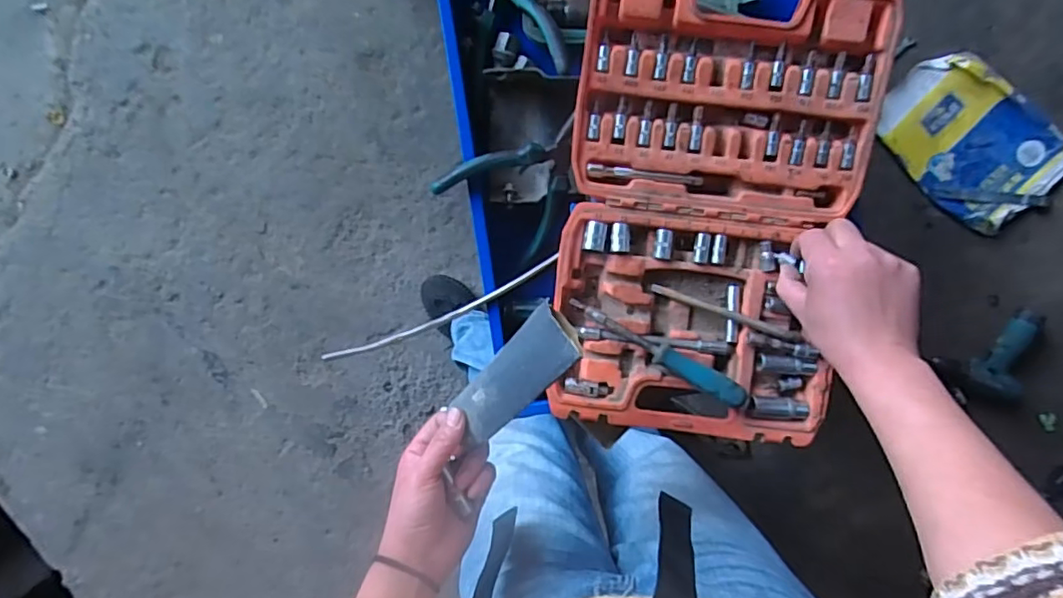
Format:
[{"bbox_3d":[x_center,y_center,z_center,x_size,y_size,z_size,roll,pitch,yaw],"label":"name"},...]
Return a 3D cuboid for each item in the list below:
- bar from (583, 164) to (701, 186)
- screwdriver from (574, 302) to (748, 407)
[{"bbox_3d":[0.097,-0.106,0.503,0.098,0.008,0.011,5,95,4],"label":"bar"},{"bbox_3d":[0.106,0.046,0.495,0.165,0.017,0.019,28,96,1],"label":"screwdriver"}]

